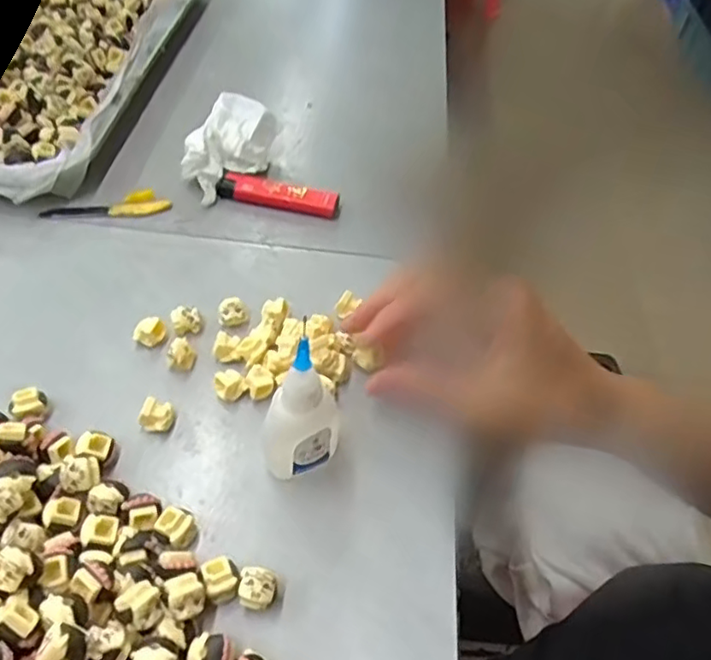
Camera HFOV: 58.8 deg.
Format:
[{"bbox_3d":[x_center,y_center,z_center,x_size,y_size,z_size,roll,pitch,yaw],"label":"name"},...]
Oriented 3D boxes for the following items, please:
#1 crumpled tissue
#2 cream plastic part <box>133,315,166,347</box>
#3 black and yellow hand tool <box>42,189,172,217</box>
[{"bbox_3d":[-0.084,-0.128,0.435,0.050,0.029,0.098,11,51,3],"label":"crumpled tissue"},{"bbox_3d":[-0.110,0.000,0.338,0.015,0.011,0.015,3,51,-3],"label":"cream plastic part"},{"bbox_3d":[-0.159,-0.079,0.402,0.078,0.006,0.017,-8,52,-12],"label":"black and yellow hand tool"}]

